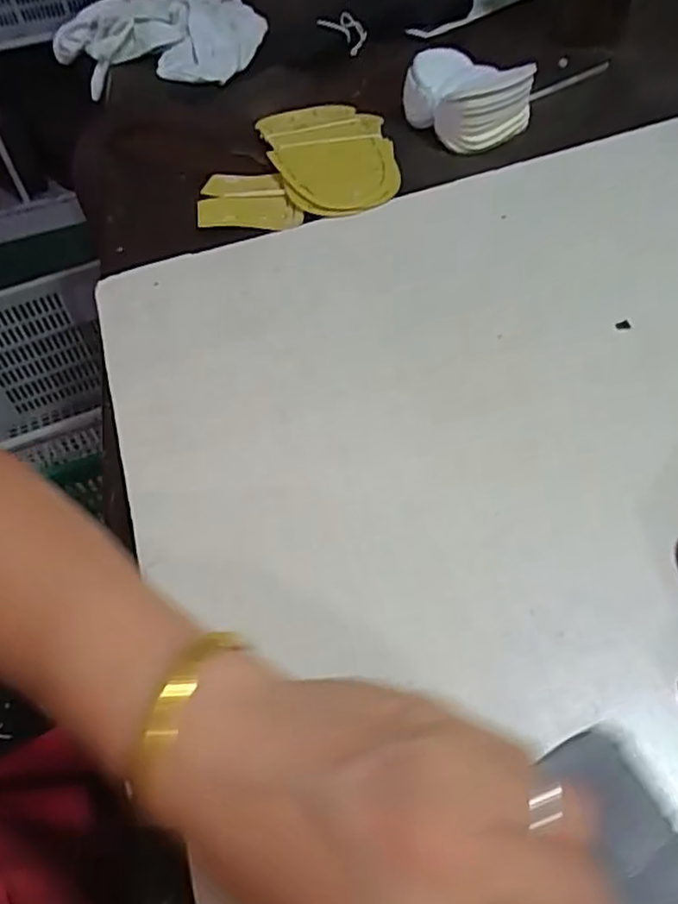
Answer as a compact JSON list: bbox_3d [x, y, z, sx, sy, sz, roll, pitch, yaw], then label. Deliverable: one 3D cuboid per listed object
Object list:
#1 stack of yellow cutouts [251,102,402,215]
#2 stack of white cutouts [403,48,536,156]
[{"bbox_3d":[-0.002,-0.256,0.558,0.107,0.016,0.169,-17,51,-8],"label":"stack of yellow cutouts"},{"bbox_3d":[0.113,-0.313,0.572,0.094,0.042,0.106,-21,51,-11],"label":"stack of white cutouts"}]

